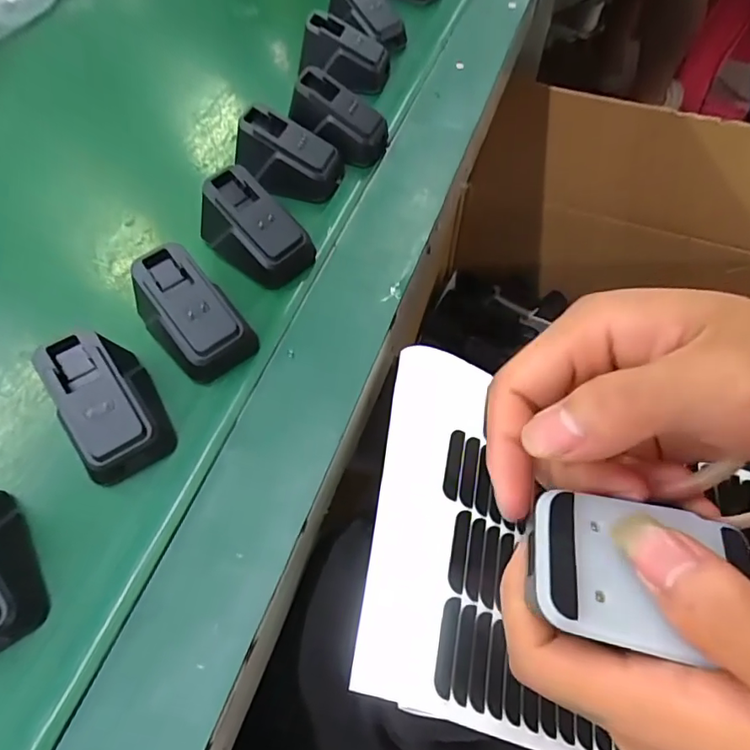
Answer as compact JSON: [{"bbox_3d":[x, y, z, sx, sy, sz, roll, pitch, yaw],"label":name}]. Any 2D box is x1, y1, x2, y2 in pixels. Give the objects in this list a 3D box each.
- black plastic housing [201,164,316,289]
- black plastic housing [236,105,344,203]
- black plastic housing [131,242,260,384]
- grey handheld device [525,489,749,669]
[{"bbox_3d":[-0.071,-0.085,0.308,0.064,0.040,0.047,36,67,19],"label":"black plastic housing"},{"bbox_3d":[-0.057,-0.143,0.347,0.069,0.035,0.044,21,75,-9],"label":"black plastic housing"},{"bbox_3d":[-0.099,-0.036,0.279,0.049,0.041,0.072,-36,66,-17],"label":"black plastic housing"},{"bbox_3d":[0.081,0.058,0.158,0.068,0.012,0.045,9,61,7],"label":"grey handheld device"}]

